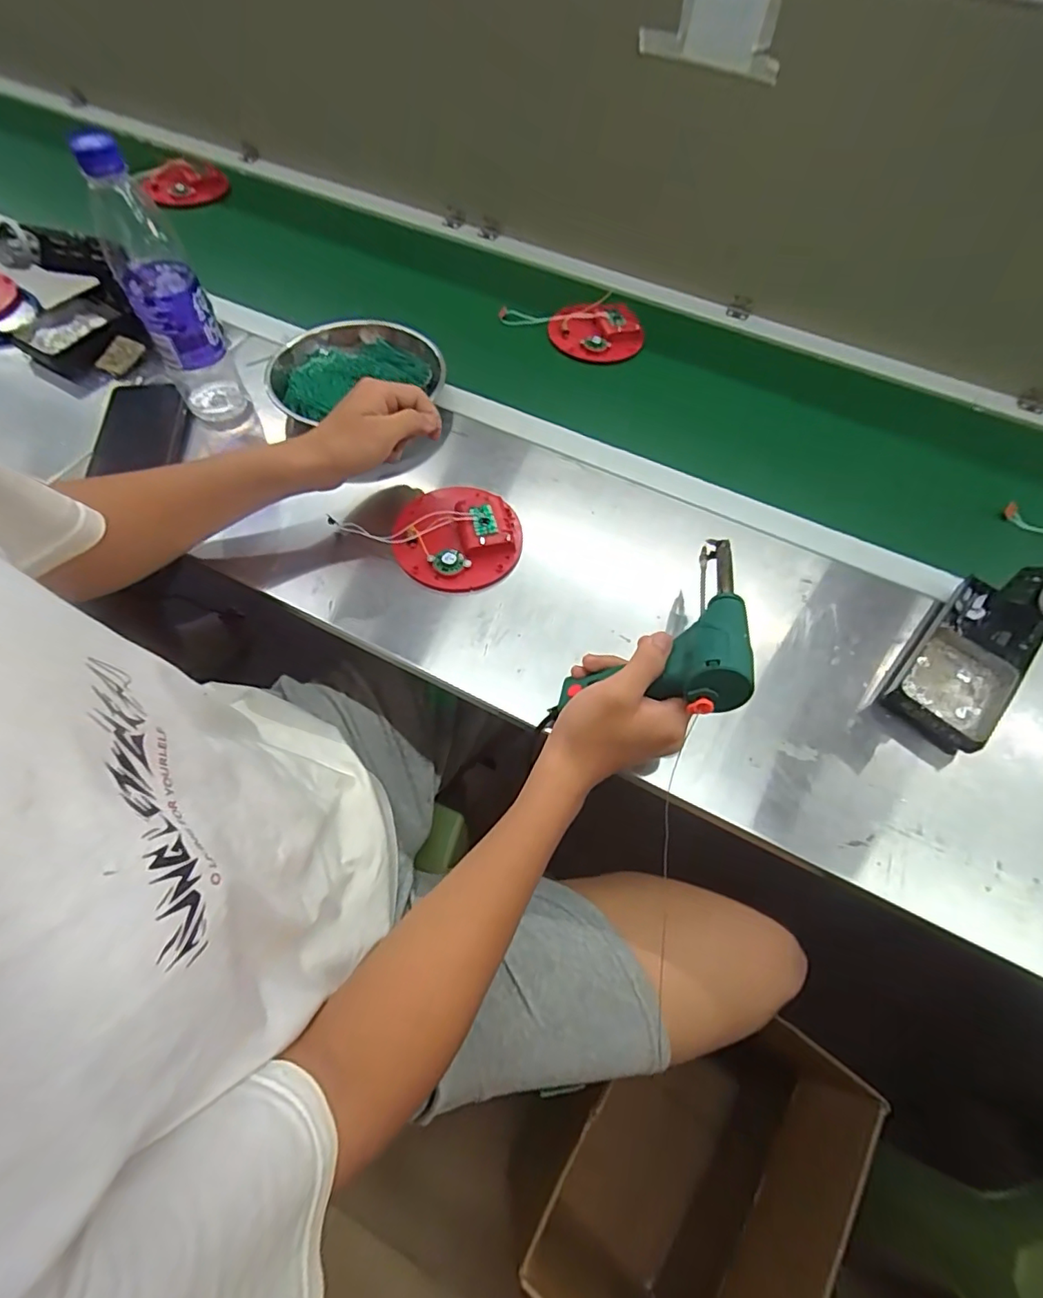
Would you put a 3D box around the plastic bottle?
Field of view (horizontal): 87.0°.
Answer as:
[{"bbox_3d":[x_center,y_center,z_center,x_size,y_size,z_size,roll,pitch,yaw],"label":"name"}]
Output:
[{"bbox_3d":[-0.329,-0.328,0.519,0.071,0.223,0.072,-29,66,-19],"label":"plastic bottle"}]

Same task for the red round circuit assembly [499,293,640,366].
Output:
[{"bbox_3d":[0.070,-0.428,0.712,0.166,0.031,0.097,38,64,17],"label":"red round circuit assembly"}]

